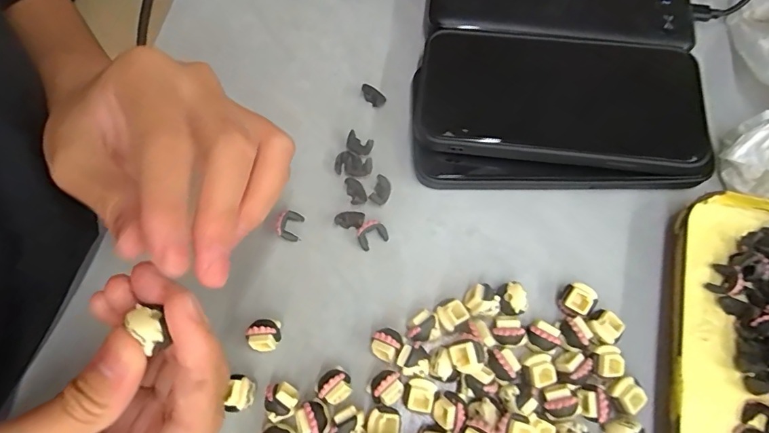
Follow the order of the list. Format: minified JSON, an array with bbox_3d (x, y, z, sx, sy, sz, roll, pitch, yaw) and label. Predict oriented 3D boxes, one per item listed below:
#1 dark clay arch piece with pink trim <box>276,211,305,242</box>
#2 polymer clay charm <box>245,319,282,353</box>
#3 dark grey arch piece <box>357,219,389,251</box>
[{"bbox_3d":[-0.052,0.005,0.247,0.012,0.010,0.015,13,68,5],"label":"dark clay arch piece with pink trim"},{"bbox_3d":[-0.058,0.059,0.223,0.015,0.017,0.014,0,68,0],"label":"polymer clay charm"},{"bbox_3d":[-0.007,0.009,0.245,0.015,0.009,0.012,-25,70,-10],"label":"dark grey arch piece"}]

